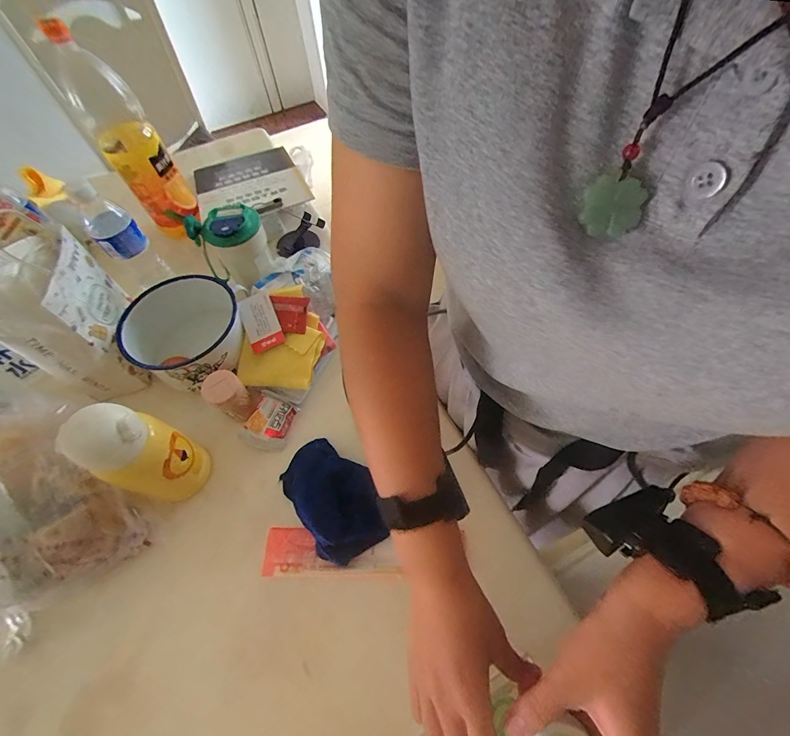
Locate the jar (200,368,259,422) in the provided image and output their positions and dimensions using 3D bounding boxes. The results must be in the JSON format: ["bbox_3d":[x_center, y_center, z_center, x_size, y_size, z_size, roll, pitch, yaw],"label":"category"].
[{"bbox_3d":[-0.244,0.042,0.540,0.056,0.070,0.053,32,67,18],"label":"jar"}]

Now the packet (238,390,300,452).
[{"bbox_3d":[-0.188,0.081,0.554,0.063,0.030,0.079,16,63,11],"label":"packet"}]

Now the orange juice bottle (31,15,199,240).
[{"bbox_3d":[-0.437,-0.369,0.615,0.089,0.325,0.087,-33,65,-15],"label":"orange juice bottle"}]

